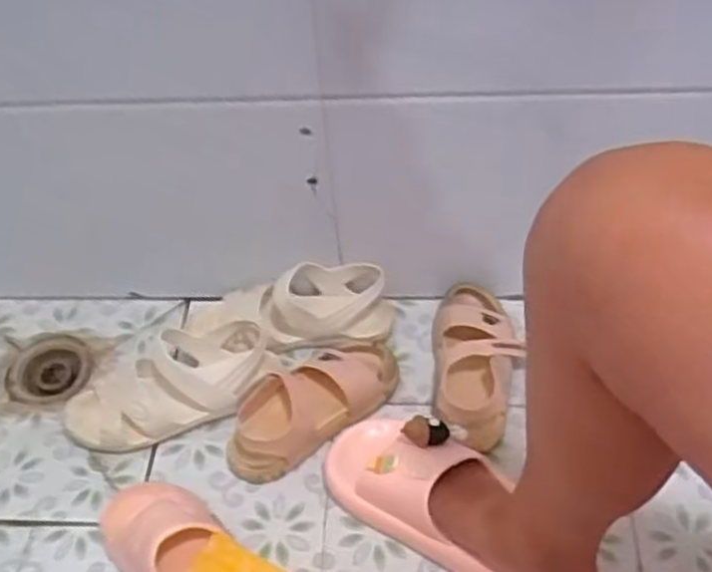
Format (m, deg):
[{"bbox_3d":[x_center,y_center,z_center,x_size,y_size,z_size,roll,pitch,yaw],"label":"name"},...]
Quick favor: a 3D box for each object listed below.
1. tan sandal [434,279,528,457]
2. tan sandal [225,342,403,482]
[{"bbox_3d":[0.133,0.083,0.878,0.094,0.054,0.223,0,49,5],"label":"tan sandal"},{"bbox_3d":[-0.051,0.122,0.860,0.211,0.054,0.098,-31,53,-20],"label":"tan sandal"}]

